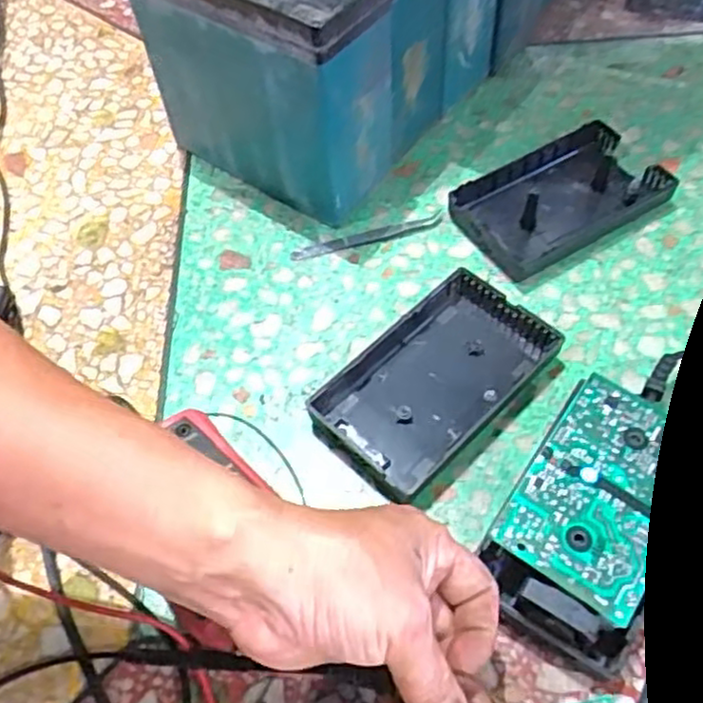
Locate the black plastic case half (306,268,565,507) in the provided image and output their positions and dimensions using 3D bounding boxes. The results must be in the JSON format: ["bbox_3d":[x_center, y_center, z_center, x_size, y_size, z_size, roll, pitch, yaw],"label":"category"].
[{"bbox_3d":[0.054,0.018,0.474,0.089,0.021,0.155,38,67,26],"label":"black plastic case half"}]

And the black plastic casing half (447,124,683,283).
[{"bbox_3d":[0.159,-0.119,0.562,0.158,0.017,0.093,-29,58,-14],"label":"black plastic casing half"}]

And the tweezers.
[{"bbox_3d":[0.012,-0.086,0.550,0.115,0.004,0.014,-16,56,-6],"label":"tweezers"}]

